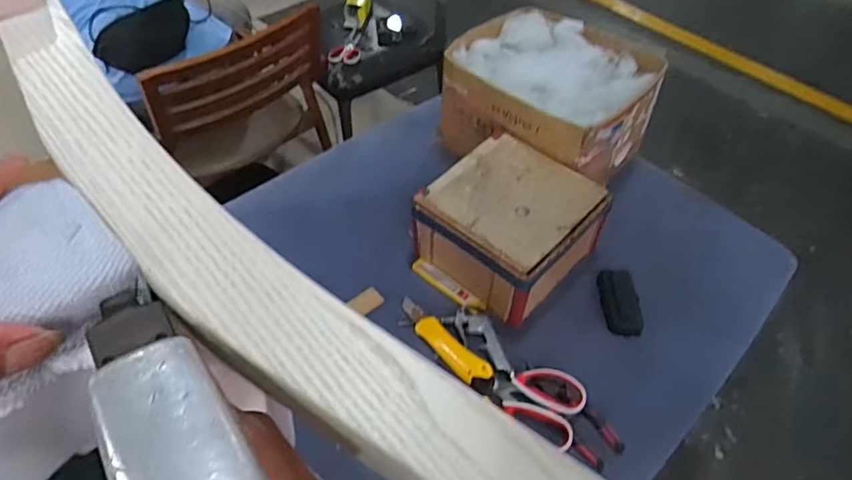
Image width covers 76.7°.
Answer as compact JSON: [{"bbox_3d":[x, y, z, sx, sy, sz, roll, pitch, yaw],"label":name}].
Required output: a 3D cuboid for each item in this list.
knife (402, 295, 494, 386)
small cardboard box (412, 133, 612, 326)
[{"bbox_3d":[0.022,0.139,0.757,0.035,0.023,0.171,-33,58,-26],"label":"knife"},{"bbox_3d":[0.128,-0.024,0.834,0.212,0.120,0.222,36,58,26],"label":"small cardboard box"}]

